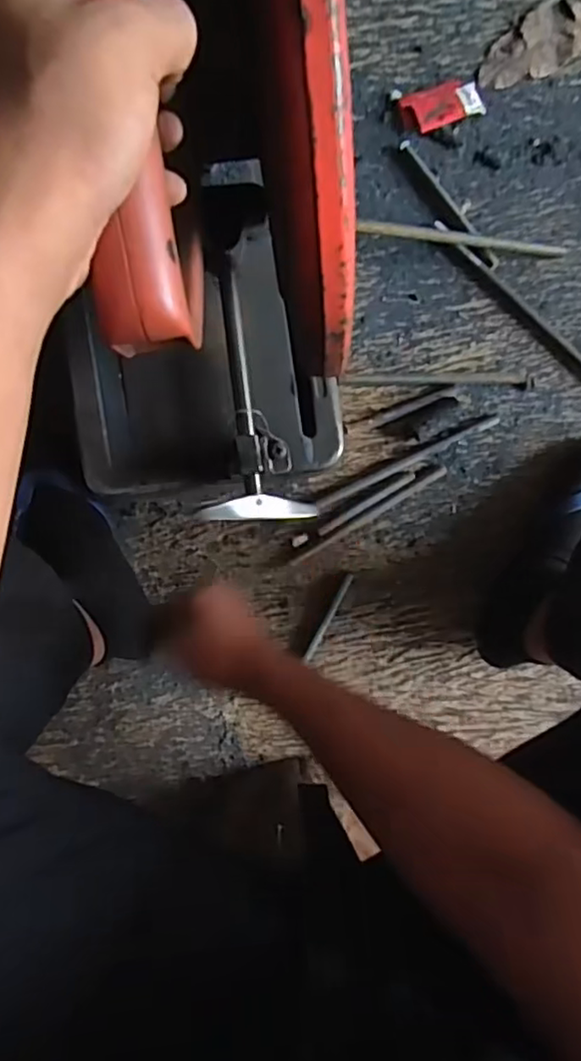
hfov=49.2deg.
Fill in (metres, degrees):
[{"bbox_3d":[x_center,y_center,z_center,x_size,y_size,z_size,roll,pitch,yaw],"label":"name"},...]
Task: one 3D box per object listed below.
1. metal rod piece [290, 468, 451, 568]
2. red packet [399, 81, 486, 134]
[{"bbox_3d":[0.084,-0.015,0.680,0.191,0.004,0.010,-32,93,-1],"label":"metal rod piece"},{"bbox_3d":[0.159,-0.445,0.662,0.084,0.016,0.043,-21,93,-2],"label":"red packet"}]

